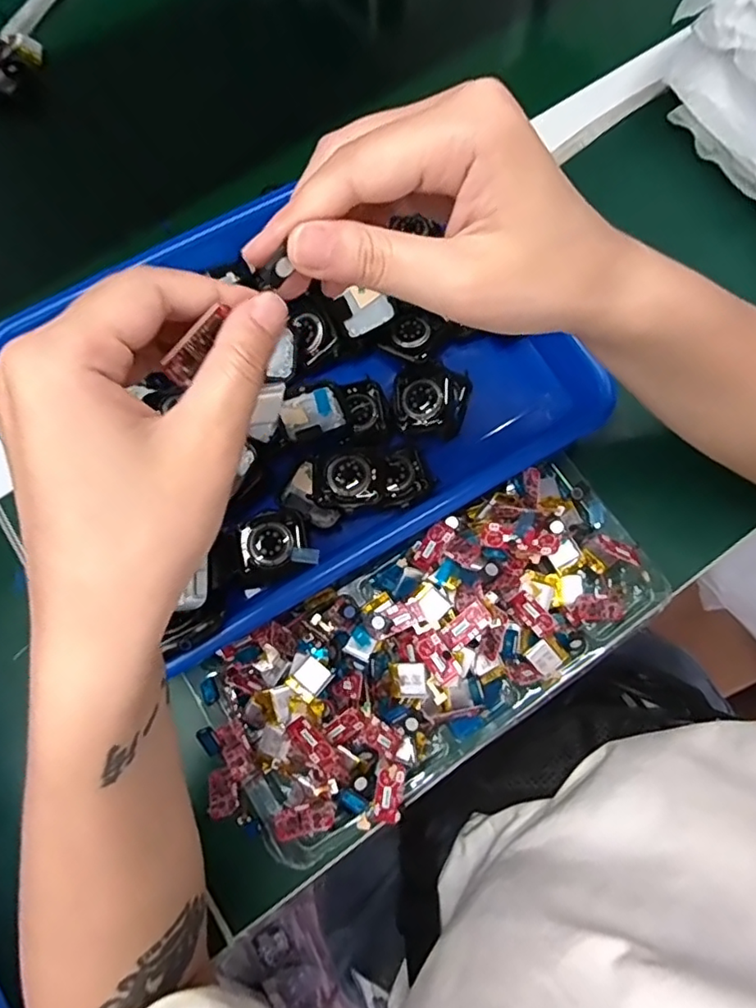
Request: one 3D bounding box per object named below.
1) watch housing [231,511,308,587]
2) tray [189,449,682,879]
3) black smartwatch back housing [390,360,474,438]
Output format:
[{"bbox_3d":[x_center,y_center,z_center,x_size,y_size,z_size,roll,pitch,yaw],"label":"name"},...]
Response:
[{"bbox_3d":[-0.060,0.024,0.328,0.040,0.016,0.036,-13,73,-2],"label":"watch housing"},{"bbox_3d":[0.032,0.083,0.323,0.270,0.039,0.120,-30,75,-7],"label":"tray"},{"bbox_3d":[0.031,-0.065,0.350,0.045,0.013,0.041,13,74,6],"label":"black smartwatch back housing"}]

